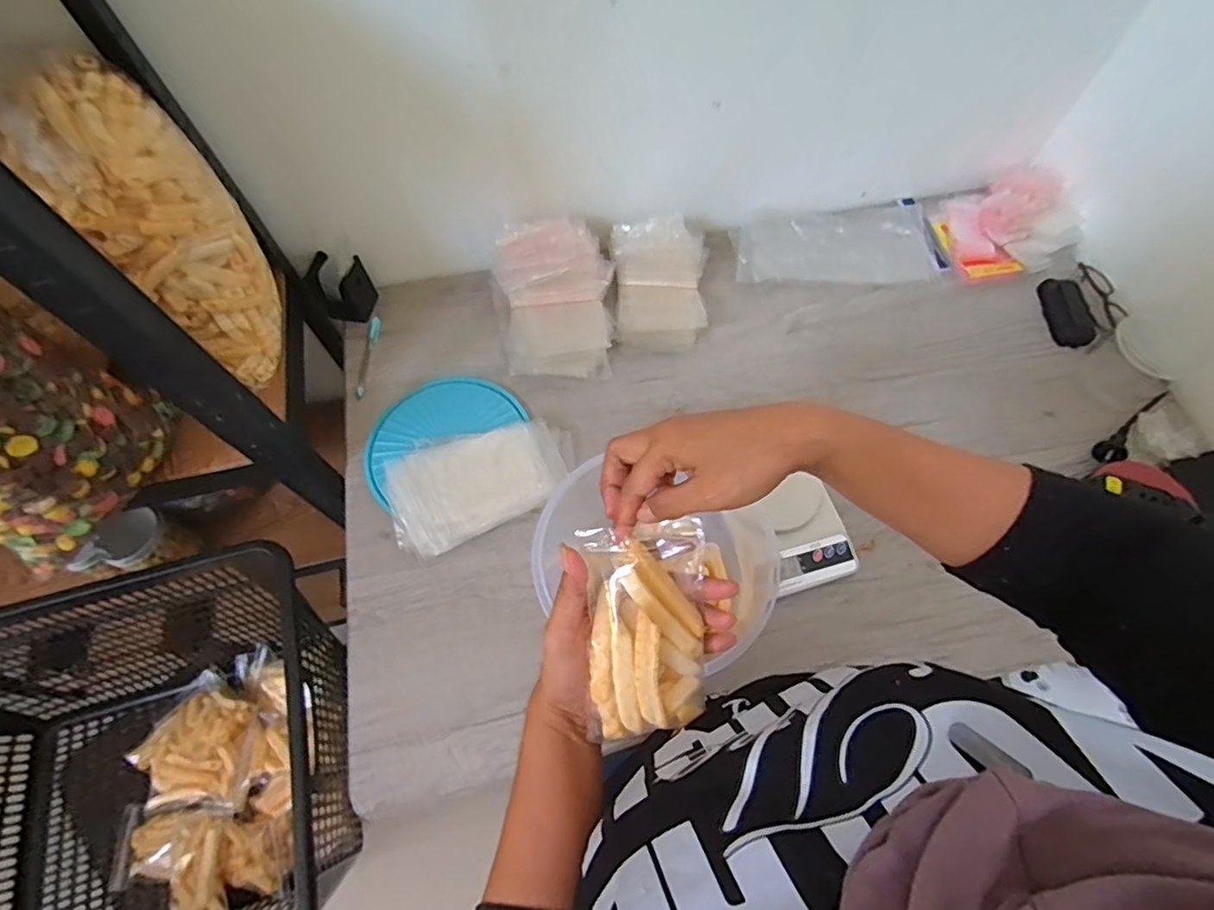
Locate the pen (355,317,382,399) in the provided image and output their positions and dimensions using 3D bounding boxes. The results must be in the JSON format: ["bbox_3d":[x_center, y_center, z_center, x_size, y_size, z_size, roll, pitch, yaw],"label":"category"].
[{"bbox_3d":[-0.330,-0.137,0.806,0.013,0.010,0.132,2,65,2],"label":"pen"}]

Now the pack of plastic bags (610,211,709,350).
[{"bbox_3d":[0.072,-0.236,0.812,0.134,0.077,0.178,2,65,2],"label":"pack of plastic bags"}]

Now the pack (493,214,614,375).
[{"bbox_3d":[-0.067,-0.204,0.775,0.154,0.103,0.196,-7,65,-3],"label":"pack"}]

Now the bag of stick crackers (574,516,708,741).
[{"bbox_3d":[0.031,0.113,0.395,0.084,0.026,0.136,-9,89,-20],"label":"bag of stick crackers"}]

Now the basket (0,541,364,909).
[{"bbox_3d":[-0.581,0.394,0.713,0.547,0.332,0.456,-15,66,-6],"label":"basket"}]

